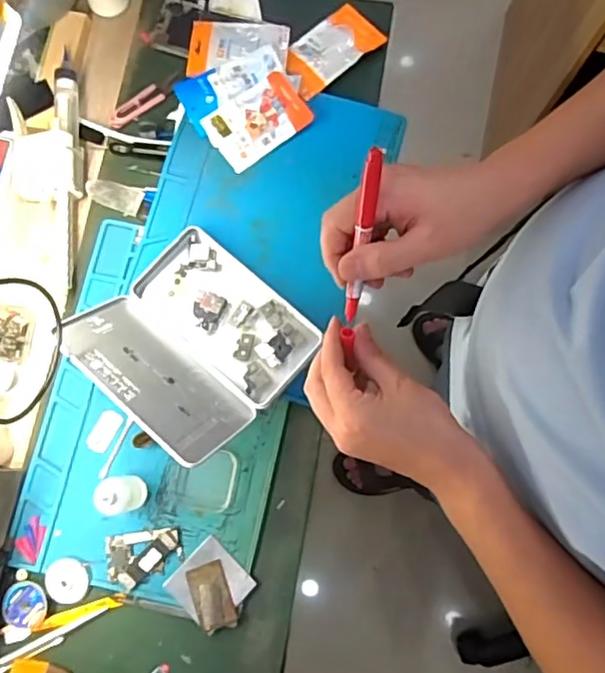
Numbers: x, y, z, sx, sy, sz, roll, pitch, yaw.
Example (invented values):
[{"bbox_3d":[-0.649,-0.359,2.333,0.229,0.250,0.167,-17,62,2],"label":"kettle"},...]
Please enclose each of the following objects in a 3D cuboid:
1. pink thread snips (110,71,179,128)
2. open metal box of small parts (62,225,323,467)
[{"bbox_3d":[-0.183,-0.277,0.689,0.097,0.004,0.024,-38,81,-6],"label":"pink thread snips"},{"bbox_3d":[-0.108,0.001,0.592,0.193,0.091,0.182,40,82,7],"label":"open metal box of small parts"}]

